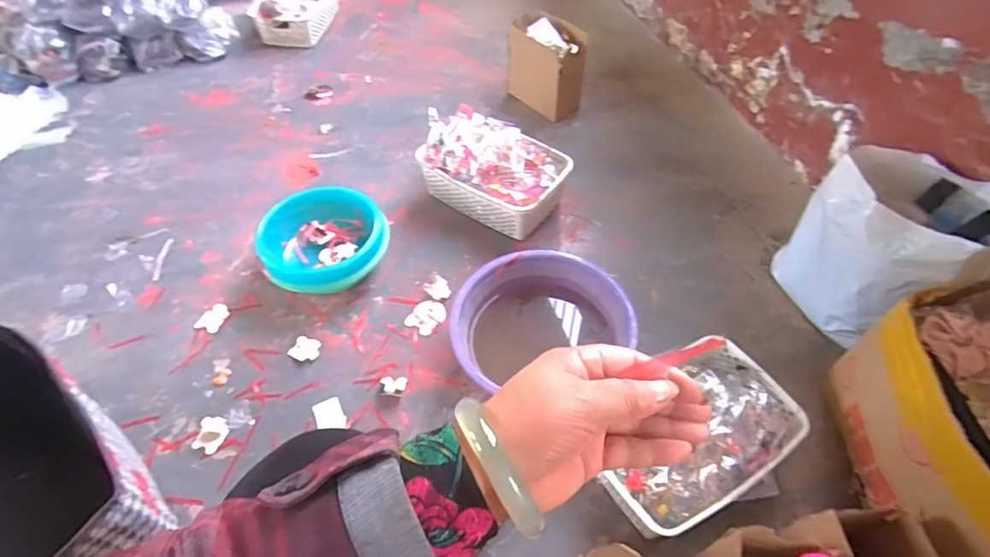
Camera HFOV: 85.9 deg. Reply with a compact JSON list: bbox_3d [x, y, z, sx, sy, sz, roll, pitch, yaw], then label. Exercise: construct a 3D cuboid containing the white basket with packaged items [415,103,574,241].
[{"bbox_3d":[-0.008,-0.229,1.134,0.307,0.152,0.187,29,58,21],"label":"white basket with packaged items"}]

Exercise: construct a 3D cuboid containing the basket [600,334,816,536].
[{"bbox_3d":[0.289,0.234,0.786,0.296,0.114,0.187,-29,57,-20],"label":"basket"}]

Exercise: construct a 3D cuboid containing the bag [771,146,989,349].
[{"bbox_3d":[0.670,-0.050,0.913,0.233,0.255,0.244,-20,55,-15],"label":"bag"}]

